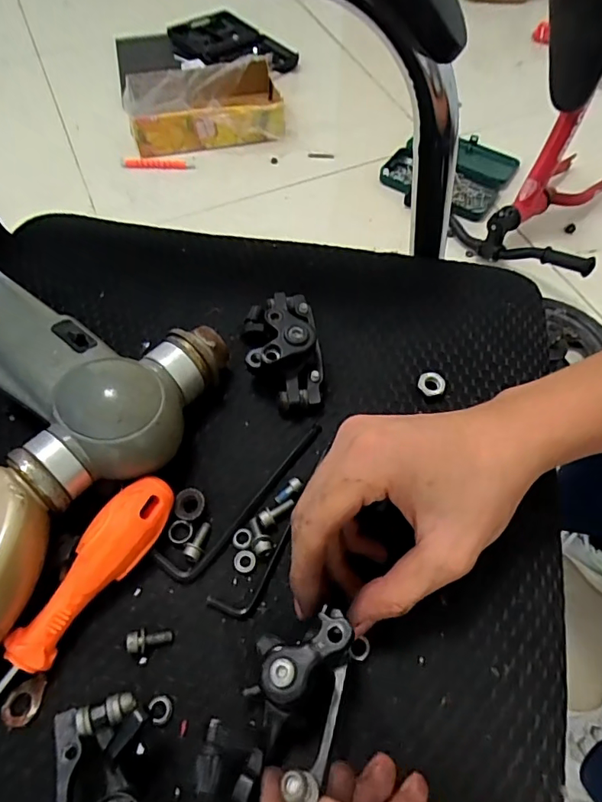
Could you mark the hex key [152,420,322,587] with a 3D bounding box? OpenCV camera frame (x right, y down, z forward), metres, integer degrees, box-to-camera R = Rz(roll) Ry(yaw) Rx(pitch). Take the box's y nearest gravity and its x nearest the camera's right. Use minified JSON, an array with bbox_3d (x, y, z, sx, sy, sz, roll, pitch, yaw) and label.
[{"bbox_3d":[-0.027,0.058,0.290,0.119,0.007,0.024,-36,66,-19],"label":"hex key"}]

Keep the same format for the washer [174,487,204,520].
[{"bbox_3d":[-0.063,0.059,0.287,0.016,0.005,0.017,10,60,5],"label":"washer"}]

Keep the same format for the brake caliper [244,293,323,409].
[{"bbox_3d":[-0.011,-0.037,0.320,0.044,0.030,0.080,-7,60,-4],"label":"brake caliper"}]

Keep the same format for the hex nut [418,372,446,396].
[{"bbox_3d":[0.083,-0.011,0.320,0.016,0.004,0.016,24,62,13],"label":"hex nut"}]

